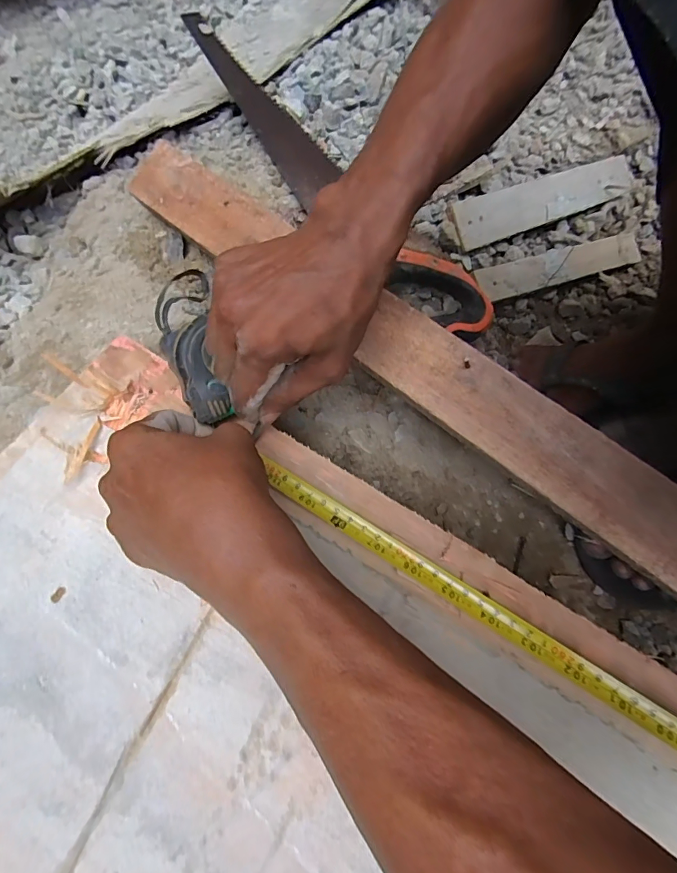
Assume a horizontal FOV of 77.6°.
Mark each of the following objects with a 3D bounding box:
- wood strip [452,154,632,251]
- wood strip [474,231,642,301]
[{"bbox_3d":[0.266,-0.303,0.535,0.285,0.008,0.053,-25,103,-17],"label":"wood strip"},{"bbox_3d":[0.284,-0.215,0.525,0.261,0.007,0.040,-19,90,-18],"label":"wood strip"}]

